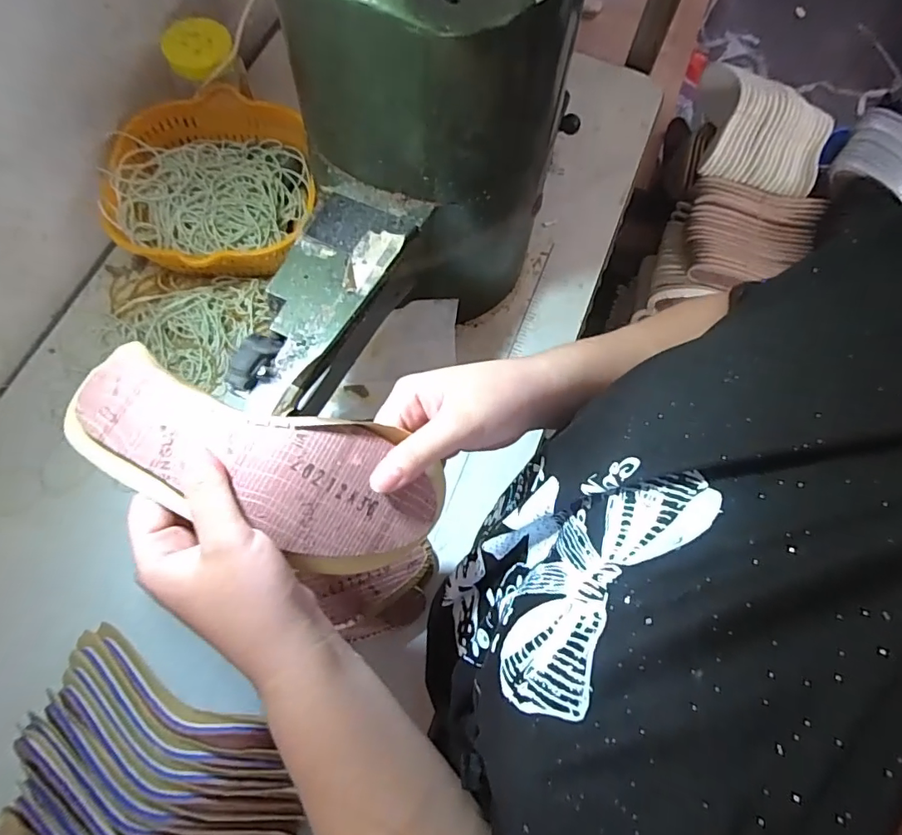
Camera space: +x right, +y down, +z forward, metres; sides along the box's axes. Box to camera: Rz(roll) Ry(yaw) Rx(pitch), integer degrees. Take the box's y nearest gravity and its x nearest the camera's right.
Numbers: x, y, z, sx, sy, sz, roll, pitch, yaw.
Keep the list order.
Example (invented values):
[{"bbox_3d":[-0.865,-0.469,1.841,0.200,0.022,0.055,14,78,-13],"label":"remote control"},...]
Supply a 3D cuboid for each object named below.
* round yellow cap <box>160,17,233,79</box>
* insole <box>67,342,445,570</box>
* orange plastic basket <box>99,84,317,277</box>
[{"bbox_3d":[-0.275,-0.403,0.546,0.070,0.020,0.062,-25,75,-9],"label":"round yellow cap"},{"bbox_3d":[-0.113,0.025,0.290,0.217,0.041,0.080,21,73,-3],"label":"insole"},{"bbox_3d":[-0.251,-0.241,0.541,0.201,0.069,0.227,-12,73,-5],"label":"orange plastic basket"}]

